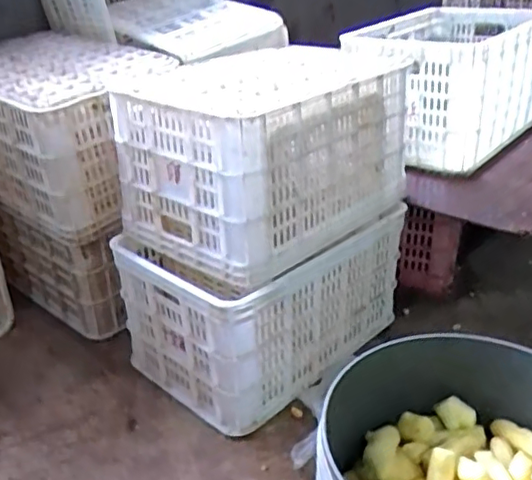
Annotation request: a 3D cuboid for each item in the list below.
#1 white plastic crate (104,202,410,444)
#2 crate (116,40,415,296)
[{"bbox_3d":[0.000,0.100,1.218,0.328,0.282,0.491,22,36,37],"label":"white plastic crate"},{"bbox_3d":[0.016,-0.175,1.167,0.383,0.295,0.550,15,28,33],"label":"crate"}]

